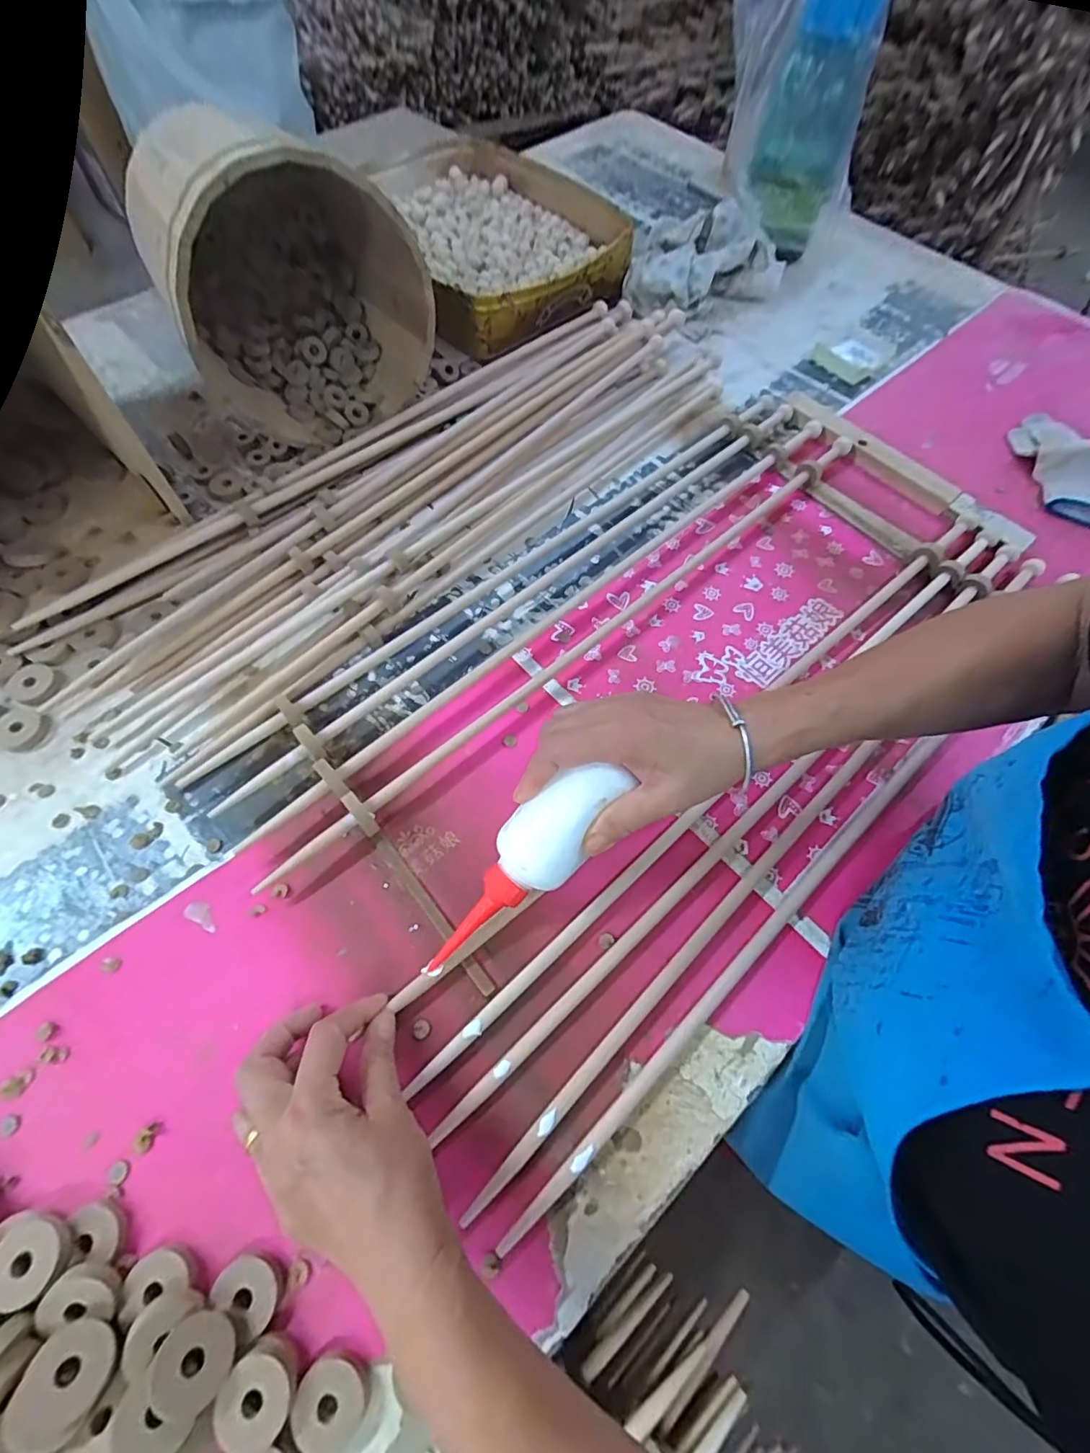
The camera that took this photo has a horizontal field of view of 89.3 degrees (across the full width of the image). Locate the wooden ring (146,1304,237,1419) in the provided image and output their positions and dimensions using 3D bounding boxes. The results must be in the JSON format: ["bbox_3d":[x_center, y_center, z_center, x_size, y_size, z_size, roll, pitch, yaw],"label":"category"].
[{"bbox_3d":[-0.172,0.310,0.269,0.035,0.006,0.035,18,36,-13],"label":"wooden ring"}]

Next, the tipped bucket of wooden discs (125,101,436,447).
[{"bbox_3d":[-0.263,-0.457,0.550,0.225,0.208,0.227,-27,67,-15],"label":"tipped bucket of wooden discs"}]

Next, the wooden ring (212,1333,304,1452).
[{"bbox_3d":[-0.142,0.331,0.273,0.034,0.012,0.037,32,59,3],"label":"wooden ring"}]

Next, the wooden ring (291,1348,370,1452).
[{"bbox_3d":[-0.108,0.340,0.276,0.035,0.005,0.036,1,63,-2],"label":"wooden ring"}]

